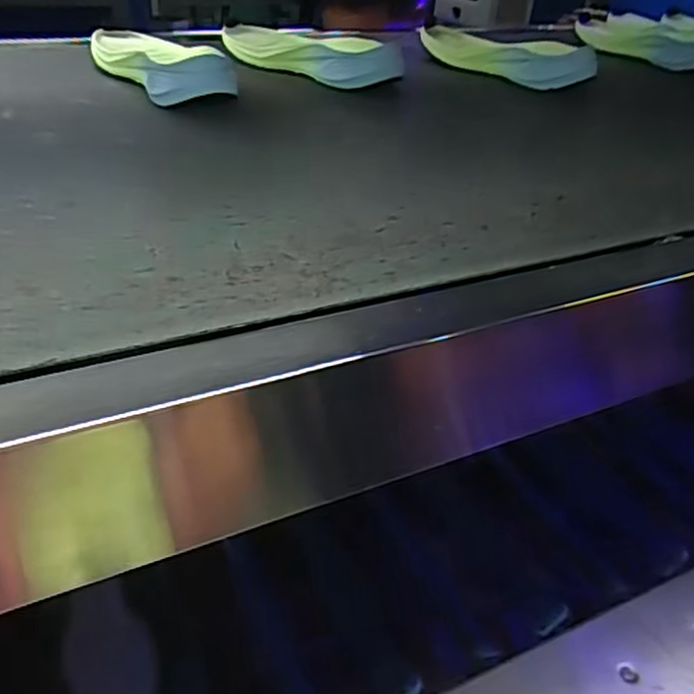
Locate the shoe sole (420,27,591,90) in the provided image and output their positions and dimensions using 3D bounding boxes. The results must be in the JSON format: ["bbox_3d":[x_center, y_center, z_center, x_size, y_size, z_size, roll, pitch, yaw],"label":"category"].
[{"bbox_3d":[0.195,-0.389,0.896,0.084,0.049,0.268,-18,43,-27],"label":"shoe sole"}]

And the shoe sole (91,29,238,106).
[{"bbox_3d":[-0.207,-0.315,0.737,0.093,0.039,0.247,-16,43,-25],"label":"shoe sole"}]

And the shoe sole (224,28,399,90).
[{"bbox_3d":[-0.051,-0.360,0.828,0.088,0.047,0.276,-29,49,-36],"label":"shoe sole"}]

